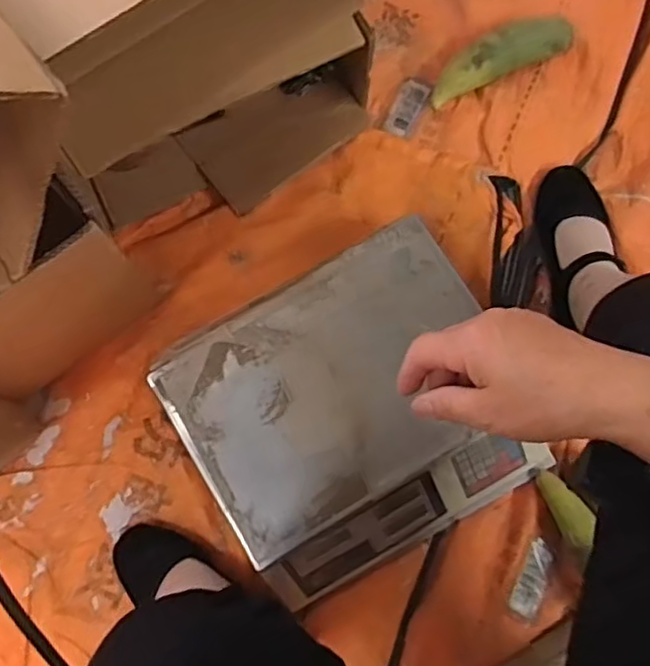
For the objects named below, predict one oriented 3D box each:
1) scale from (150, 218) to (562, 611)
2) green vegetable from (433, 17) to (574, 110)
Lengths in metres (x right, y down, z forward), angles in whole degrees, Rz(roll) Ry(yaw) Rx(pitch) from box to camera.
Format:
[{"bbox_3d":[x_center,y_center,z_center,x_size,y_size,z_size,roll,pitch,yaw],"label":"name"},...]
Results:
[{"bbox_3d":[0.035,0.095,0.718,0.320,0.116,0.303,-31,82,-4],"label":"scale"},{"bbox_3d":[0.218,-0.343,0.826,0.187,0.048,0.047,-24,81,-3],"label":"green vegetable"}]

